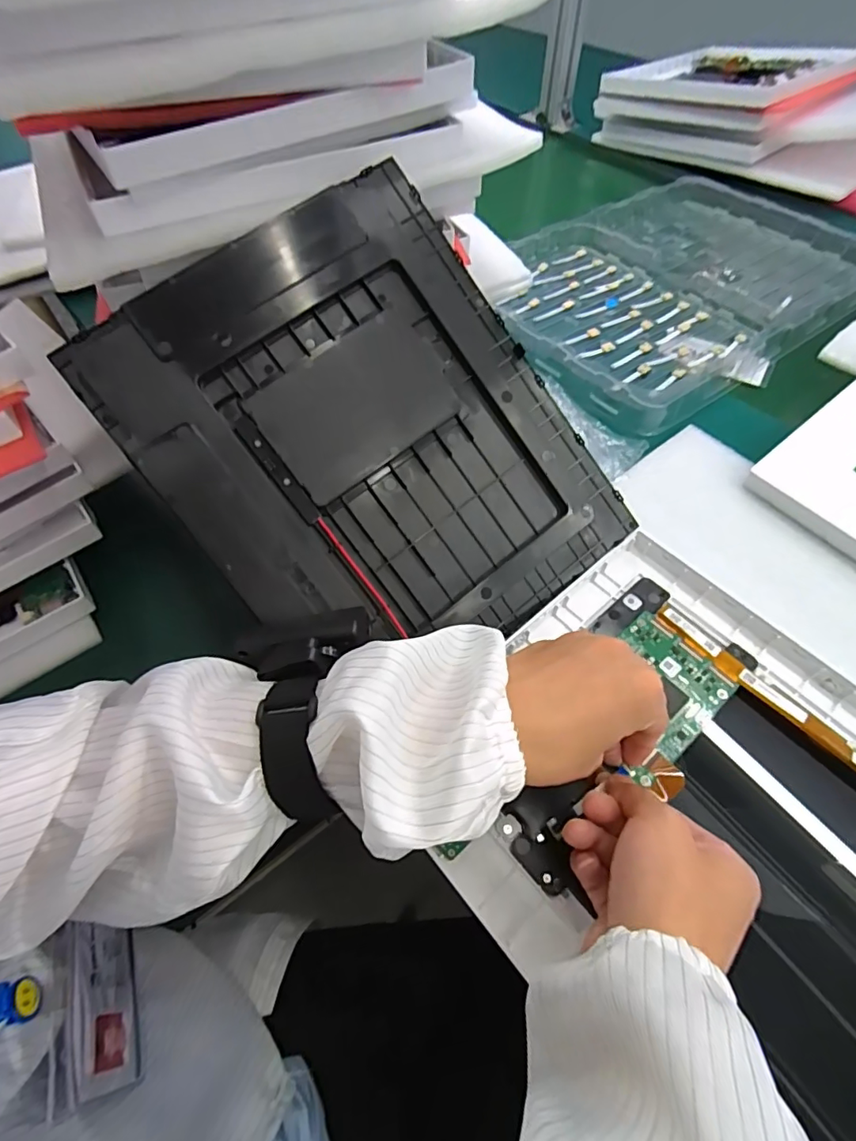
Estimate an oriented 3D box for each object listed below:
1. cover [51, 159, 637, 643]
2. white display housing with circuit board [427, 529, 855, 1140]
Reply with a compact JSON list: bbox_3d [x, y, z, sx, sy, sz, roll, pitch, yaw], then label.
[{"bbox_3d":[-0.030,-0.077,0.332,0.243,0.014,0.293,-38,98,-12],"label":"cover"},{"bbox_3d":[0.160,0.140,0.282,0.250,0.022,0.303,-36,63,-21],"label":"white display housing with circuit board"}]

